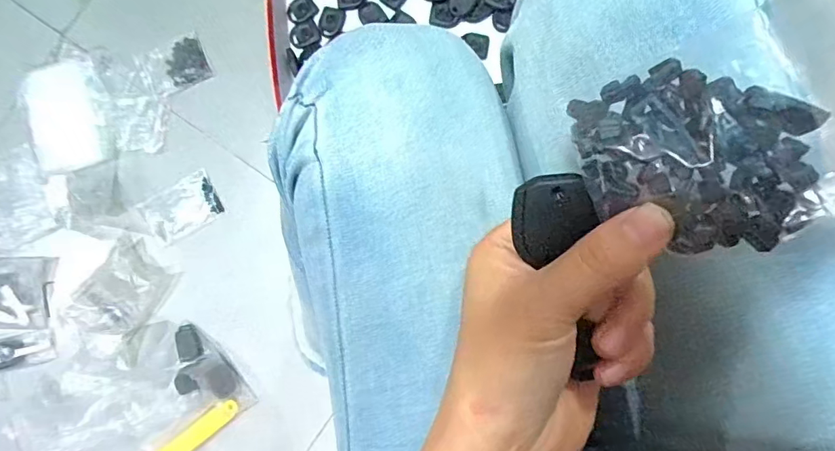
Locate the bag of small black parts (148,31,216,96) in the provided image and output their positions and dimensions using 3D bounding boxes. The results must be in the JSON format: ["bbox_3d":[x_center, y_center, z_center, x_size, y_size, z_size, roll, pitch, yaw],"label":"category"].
[{"bbox_3d":[-0.319,-0.213,0.654,0.082,0.006,0.068,-24,86,1],"label":"bag of small black parts"}]

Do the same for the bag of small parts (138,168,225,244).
[{"bbox_3d":[-0.308,-0.023,0.651,0.092,0.022,0.065,-31,86,1],"label":"bag of small parts"}]

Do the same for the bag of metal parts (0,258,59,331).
[{"bbox_3d":[-0.537,0.087,0.635,0.123,0.024,0.089,1,88,5],"label":"bag of metal parts"}]

